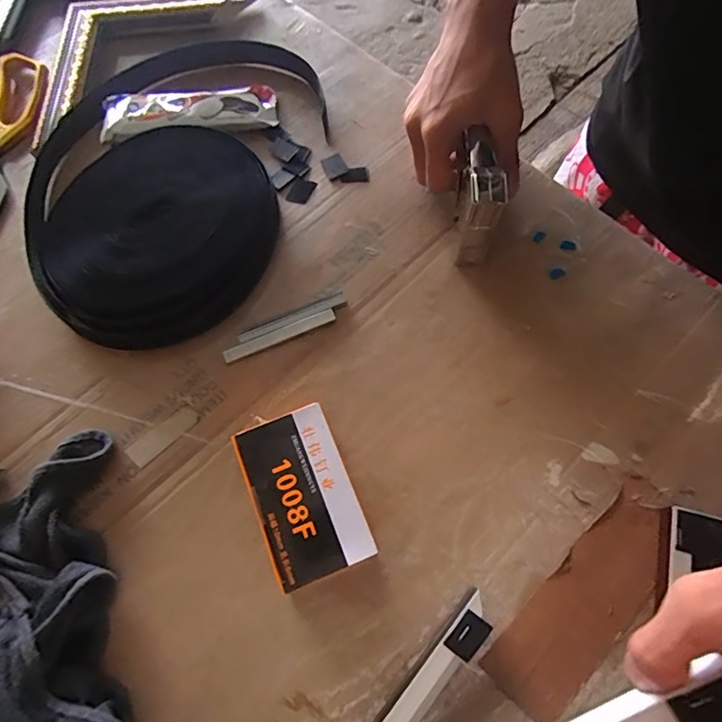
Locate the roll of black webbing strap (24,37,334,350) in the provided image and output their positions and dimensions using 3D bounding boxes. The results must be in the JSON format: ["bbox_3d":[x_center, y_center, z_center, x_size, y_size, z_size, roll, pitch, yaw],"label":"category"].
[{"bbox_3d":[-0.166,-0.169,0.420,0.229,0.026,0.324,17,70,9],"label":"roll of black webbing strap"}]

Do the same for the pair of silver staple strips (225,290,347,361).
[{"bbox_3d":[-0.057,-0.026,0.368,0.101,0.008,0.021,-25,69,-7],"label":"pair of silver staple strips"}]

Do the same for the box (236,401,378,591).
[{"bbox_3d":[-0.038,0.086,0.314,0.062,0.033,0.104,-23,69,-6],"label":"box"}]

